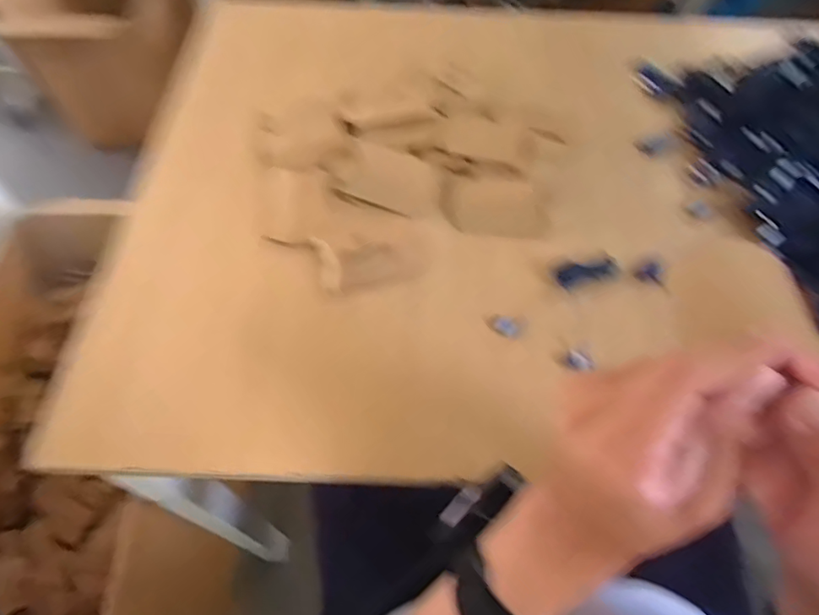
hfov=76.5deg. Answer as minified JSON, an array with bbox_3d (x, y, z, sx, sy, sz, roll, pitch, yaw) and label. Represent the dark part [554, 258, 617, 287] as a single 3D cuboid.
[{"bbox_3d":[0.155,-0.034,0.458,0.053,0.008,0.019,-15,61,-11],"label":"dark part"}]

